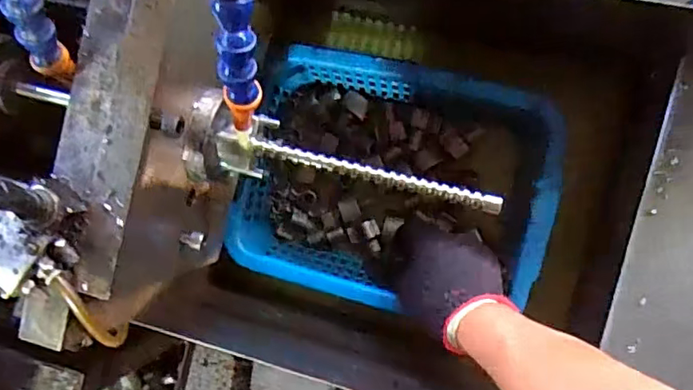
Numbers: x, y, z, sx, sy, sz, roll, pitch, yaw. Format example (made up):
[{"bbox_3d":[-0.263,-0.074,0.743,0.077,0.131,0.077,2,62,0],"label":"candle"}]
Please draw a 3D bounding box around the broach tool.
[{"bbox_3d":[0.022,-0.016,0.442,0.201,0.006,0.012,14,93,8],"label":"broach tool"}]

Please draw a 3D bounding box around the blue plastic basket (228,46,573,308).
[{"bbox_3d":[0.054,-0.005,0.621,0.321,0.090,0.242,14,93,8],"label":"blue plastic basket"}]

